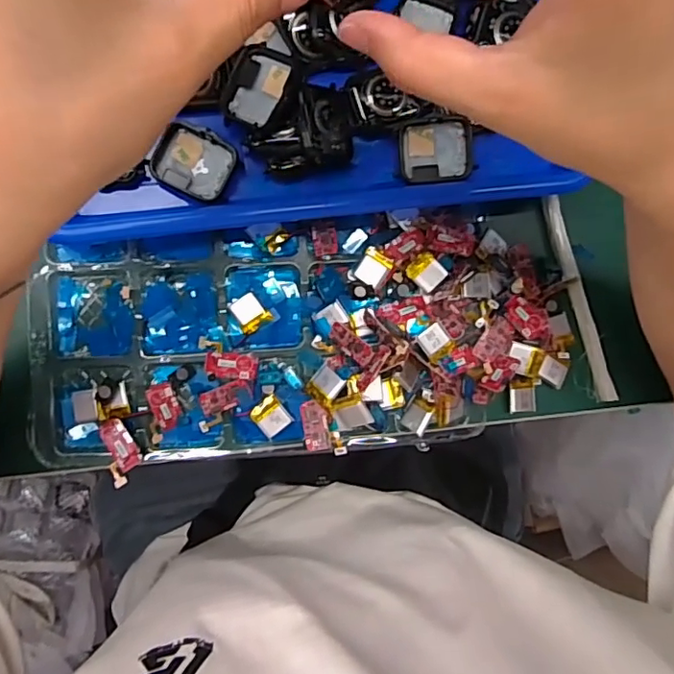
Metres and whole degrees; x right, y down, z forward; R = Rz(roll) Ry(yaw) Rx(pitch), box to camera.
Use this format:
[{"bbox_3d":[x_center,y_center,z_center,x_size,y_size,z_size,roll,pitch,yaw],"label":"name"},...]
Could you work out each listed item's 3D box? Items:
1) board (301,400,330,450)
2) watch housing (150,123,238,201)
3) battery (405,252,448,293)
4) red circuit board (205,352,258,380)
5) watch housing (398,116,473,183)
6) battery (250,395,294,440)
[{"bbox_3d":[-0.013,0.052,0.323,0.015,0.004,0.029,-9,83,-3],"label":"board"},{"bbox_3d":[-0.080,-0.098,0.312,0.041,0.014,0.035,27,85,-5],"label":"watch housing"},{"bbox_3d":[0.053,-0.038,0.326,0.021,0.008,0.017,43,88,-6],"label":"battery"},{"bbox_3d":[-0.061,0.017,0.319,0.029,0.004,0.015,2,90,-17],"label":"red circuit board"},{"bbox_3d":[0.058,-0.109,0.325,0.040,0.015,0.035,-3,88,-7],"label":"watch housing"},{"bbox_3d":[-0.039,0.047,0.326,0.018,0.006,0.021,-39,92,-7],"label":"battery"}]

